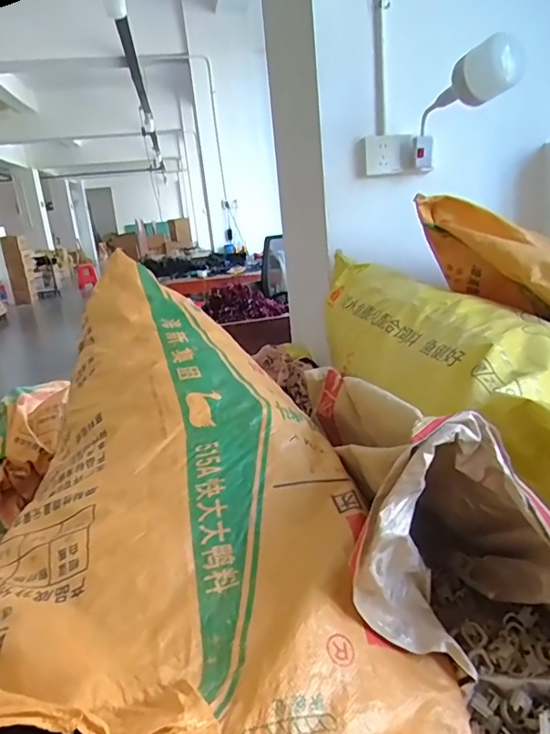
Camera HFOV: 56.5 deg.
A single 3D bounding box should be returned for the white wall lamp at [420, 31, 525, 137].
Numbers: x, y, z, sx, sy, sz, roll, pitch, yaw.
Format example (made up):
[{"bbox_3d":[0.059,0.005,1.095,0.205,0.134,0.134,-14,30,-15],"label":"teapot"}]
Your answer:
[{"bbox_3d":[0.375,-0.551,1.042,0.093,0.081,0.278,-14,0,-28],"label":"white wall lamp"}]

